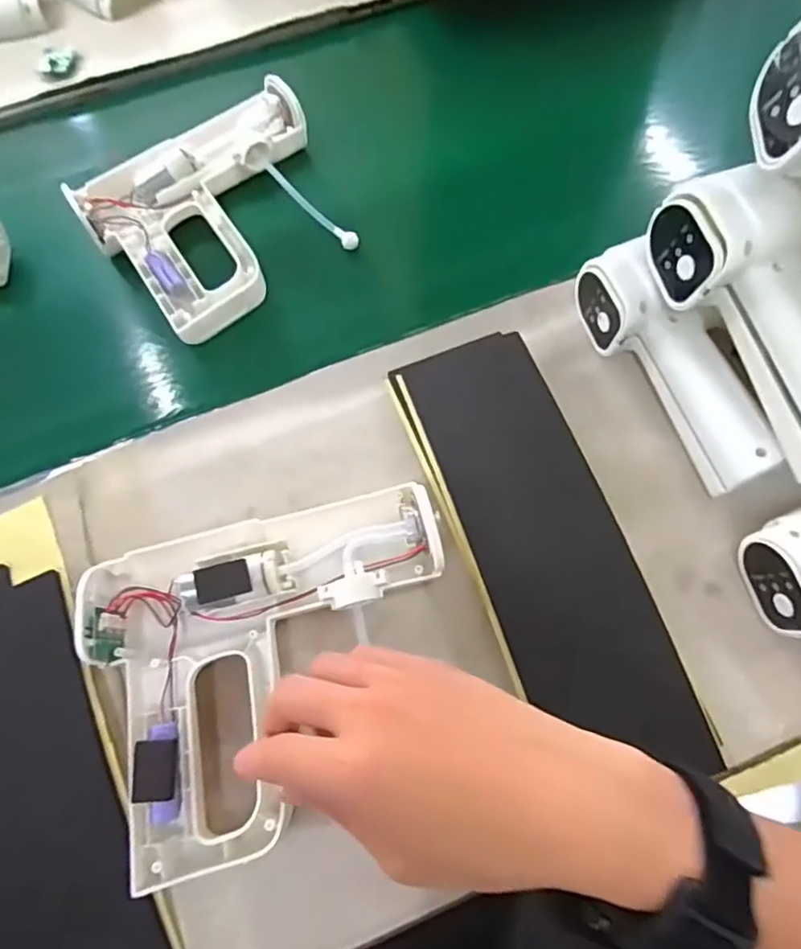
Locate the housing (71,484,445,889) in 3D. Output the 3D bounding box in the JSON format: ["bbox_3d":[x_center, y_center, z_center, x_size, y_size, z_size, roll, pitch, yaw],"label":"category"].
[{"bbox_3d":[-0.069,0.114,0.338,0.213,0.047,0.184,-13,68,-3],"label":"housing"}]

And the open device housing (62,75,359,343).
[{"bbox_3d":[-0.146,-0.229,0.484,0.203,0.037,0.178,-36,71,-12],"label":"open device housing"}]

